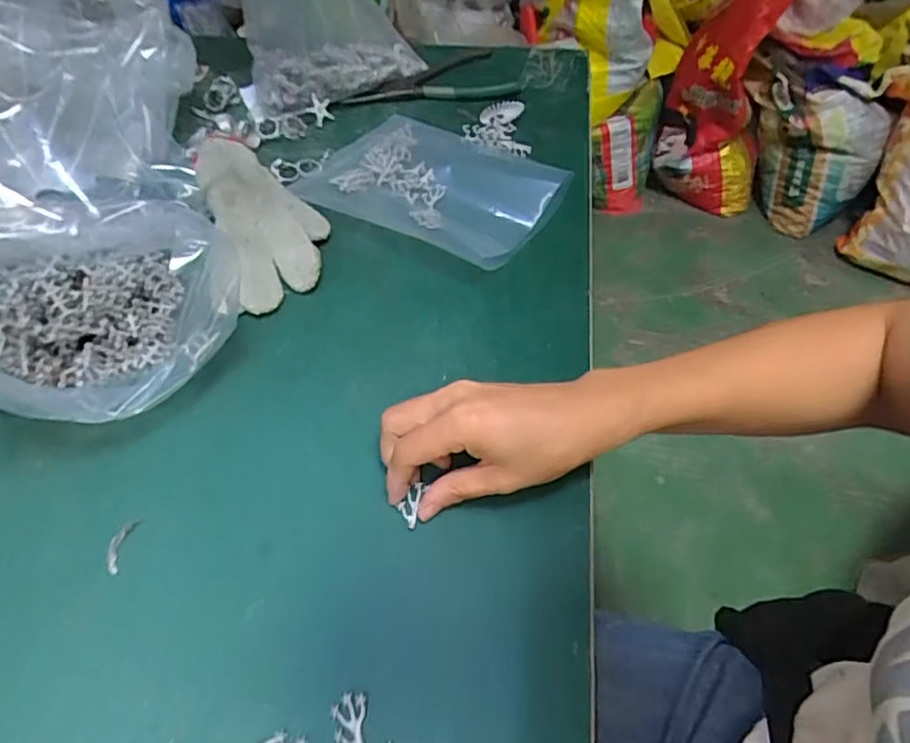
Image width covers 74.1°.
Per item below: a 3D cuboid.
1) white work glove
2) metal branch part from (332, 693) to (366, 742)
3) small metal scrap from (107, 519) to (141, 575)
[{"bbox_3d":[-0.156,-0.134,0.479,0.085,0.044,0.201,-20,56,-13],"label":"white work glove"},{"bbox_3d":[-0.050,0.165,0.282,0.016,0.004,0.025,-3,54,0],"label":"metal branch part"},{"bbox_3d":[-0.188,0.097,0.337,0.011,0.004,0.030,8,55,8],"label":"small metal scrap"}]

